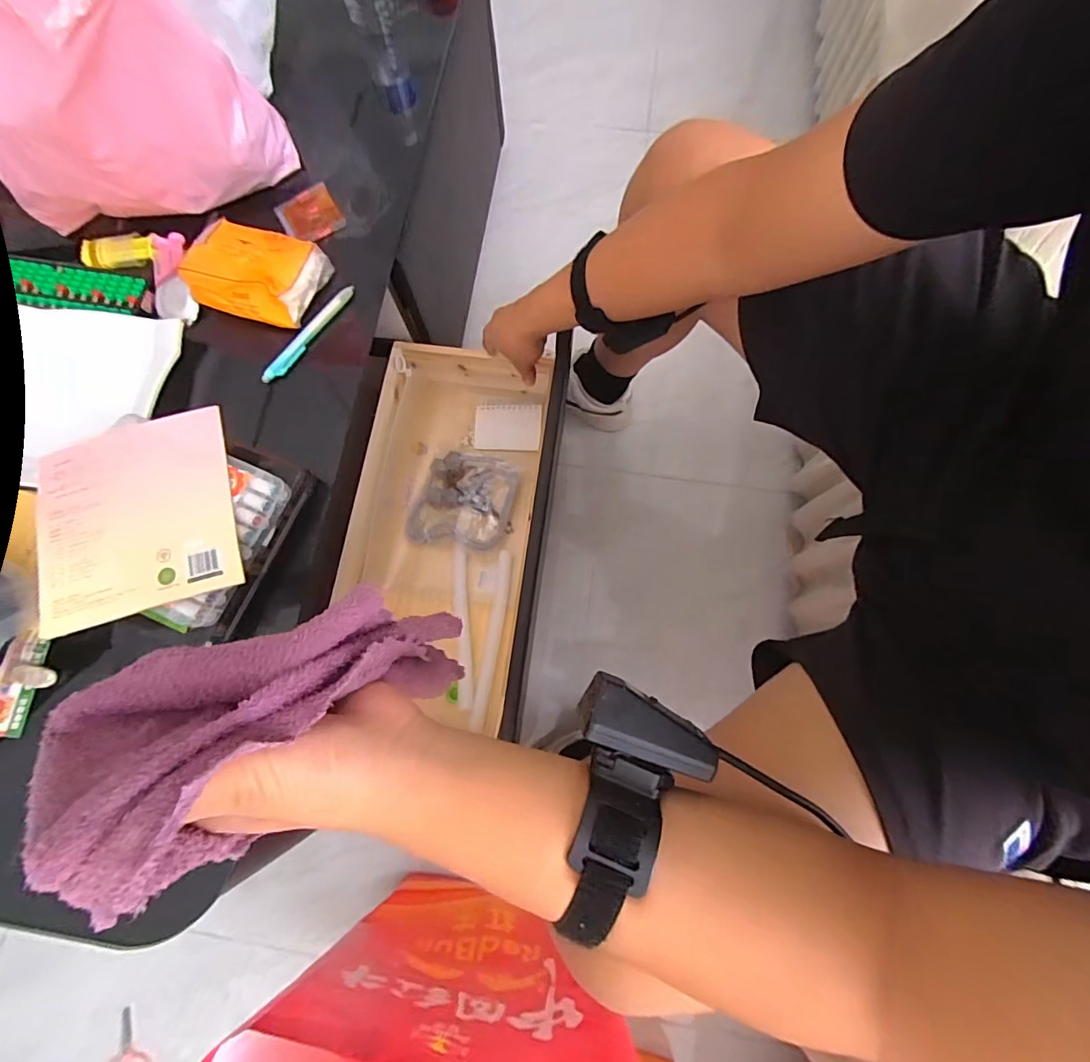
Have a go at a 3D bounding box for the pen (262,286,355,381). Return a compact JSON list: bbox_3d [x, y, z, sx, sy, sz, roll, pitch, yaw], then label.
[{"bbox_3d":[-0.254,-0.213,0.537,0.016,0.011,0.137,31,78,8],"label":"pen"}]

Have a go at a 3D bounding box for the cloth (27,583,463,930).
[{"bbox_3d":[-0.116,0.069,0.240,0.097,0.215,0.076,42,109,10],"label":"cloth"}]

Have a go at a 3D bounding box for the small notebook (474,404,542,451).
[{"bbox_3d":[-0.057,-0.163,0.773,0.099,0.012,0.074,4,76,2],"label":"small notebook"}]

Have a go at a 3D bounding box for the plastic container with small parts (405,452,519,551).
[{"bbox_3d":[-0.118,-0.045,0.728,0.138,0.046,0.141,16,77,5],"label":"plastic container with small parts"}]

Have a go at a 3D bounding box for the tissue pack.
[{"bbox_3d":[-0.303,-0.280,0.528,0.118,0.048,0.102,20,77,6],"label":"tissue pack"}]

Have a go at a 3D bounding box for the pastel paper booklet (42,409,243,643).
[{"bbox_3d":[-0.357,-0.014,0.432,0.163,0.008,0.167,-16,76,-3],"label":"pastel paper booklet"}]

